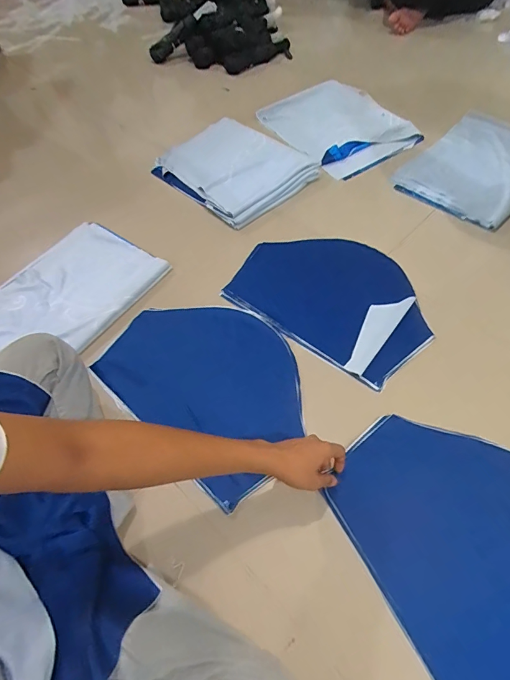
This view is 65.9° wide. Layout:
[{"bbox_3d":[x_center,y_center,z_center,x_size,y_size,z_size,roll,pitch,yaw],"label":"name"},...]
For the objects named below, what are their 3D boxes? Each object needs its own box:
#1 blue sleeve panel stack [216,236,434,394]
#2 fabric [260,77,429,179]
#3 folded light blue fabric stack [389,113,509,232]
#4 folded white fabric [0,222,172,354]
[{"bbox_3d":[0.159,-0.102,0.813,0.393,0.023,0.276,35,67,24],"label":"blue sleeve panel stack"},{"bbox_3d":[0.231,-0.653,1.183,0.335,0.033,0.481,-24,53,-10],"label":"fabric"},{"bbox_3d":[0.582,-0.457,1.017,0.406,0.030,0.294,-40,62,-19],"label":"folded light blue fabric stack"},{"bbox_3d":[-0.415,-0.098,0.841,0.293,0.036,0.383,31,65,22],"label":"folded white fabric"}]

